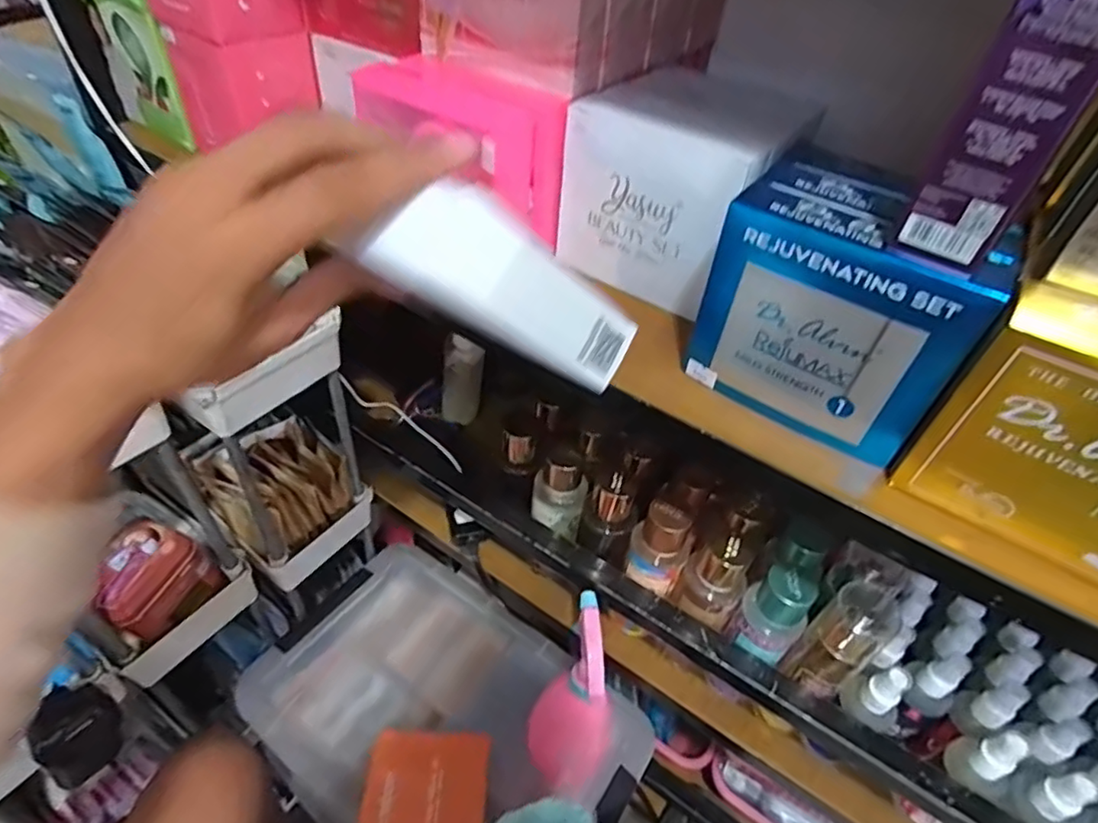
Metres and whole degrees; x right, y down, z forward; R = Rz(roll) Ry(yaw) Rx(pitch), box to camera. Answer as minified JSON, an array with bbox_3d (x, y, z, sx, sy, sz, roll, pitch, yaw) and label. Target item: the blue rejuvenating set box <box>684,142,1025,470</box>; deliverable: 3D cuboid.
[{"bbox_3d":[0.175,-0.068,0.363,0.132,0.122,0.108,29,49,22],"label":"blue rejuvenating set box"}]

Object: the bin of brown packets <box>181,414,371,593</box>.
[{"bbox_3d":[-0.294,0.081,0.670,0.135,0.142,0.132,36,52,27],"label":"bin of brown packets"}]

